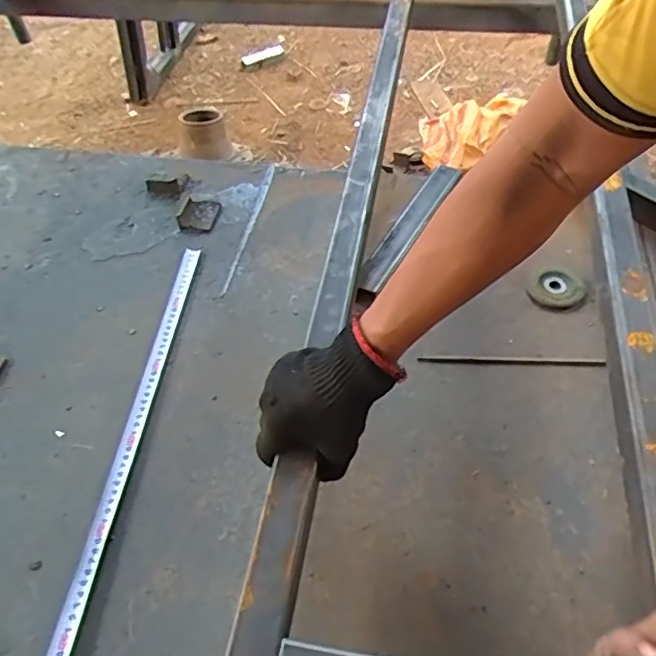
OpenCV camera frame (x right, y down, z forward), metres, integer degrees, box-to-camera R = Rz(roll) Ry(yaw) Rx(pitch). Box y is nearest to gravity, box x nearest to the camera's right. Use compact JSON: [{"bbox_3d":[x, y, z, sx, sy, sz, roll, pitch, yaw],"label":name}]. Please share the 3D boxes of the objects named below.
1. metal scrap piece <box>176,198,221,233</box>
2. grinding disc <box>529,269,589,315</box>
[{"bbox_3d":[-0.191,-0.169,0.852,0.053,0.016,0.065,2,52,3],"label":"metal scrap piece"},{"bbox_3d":[0.292,-0.047,0.735,0.067,0.009,0.062,-1,52,1],"label":"grinding disc"}]

